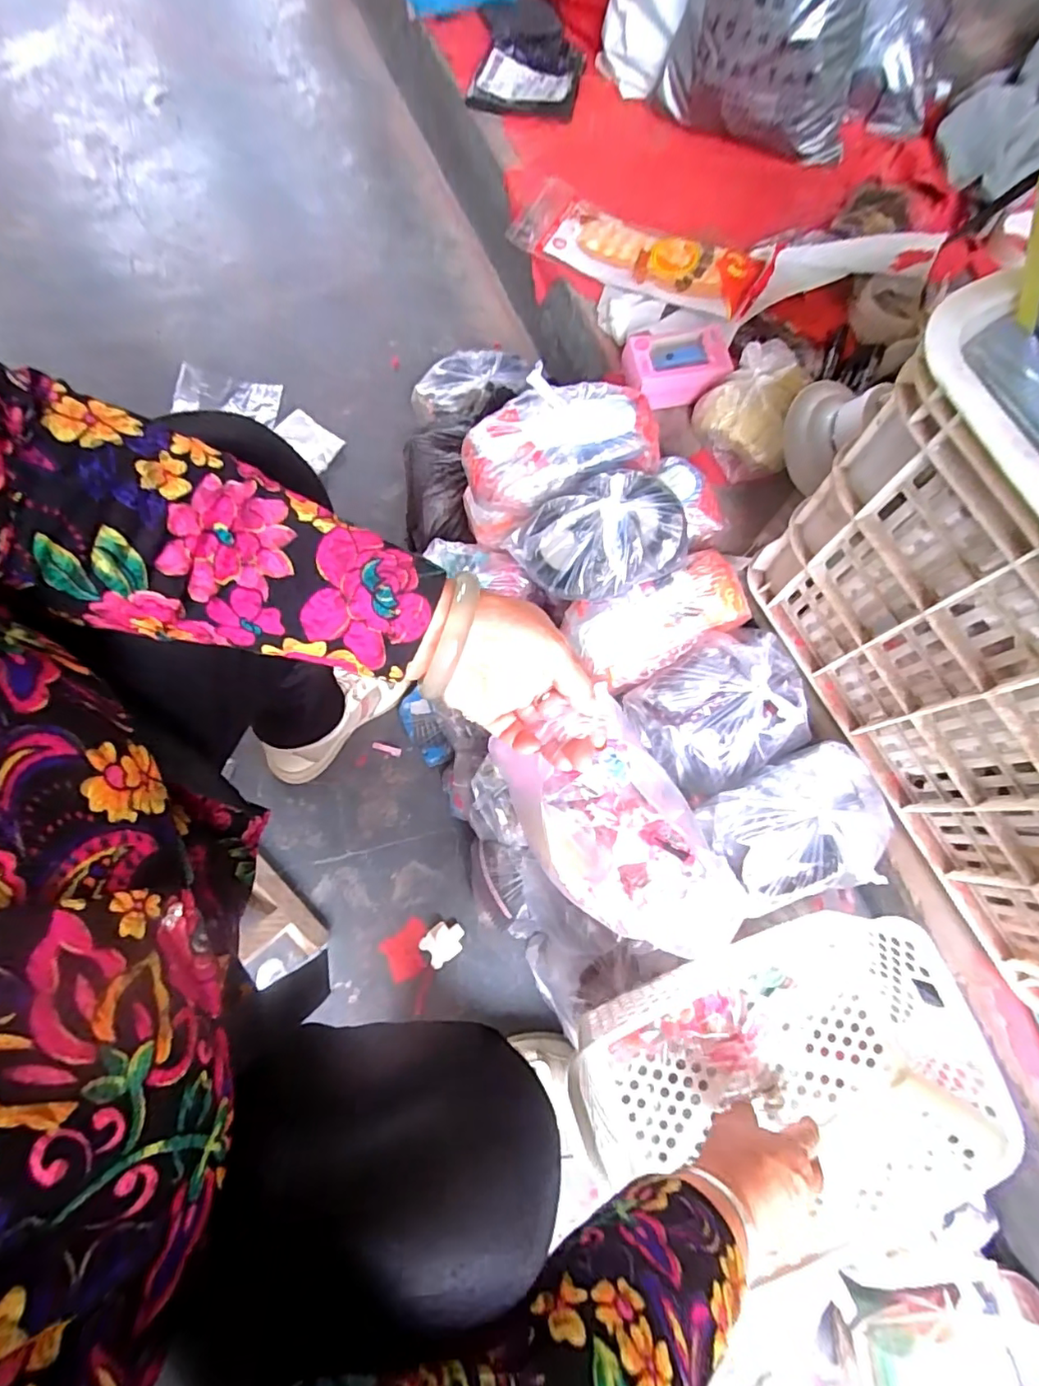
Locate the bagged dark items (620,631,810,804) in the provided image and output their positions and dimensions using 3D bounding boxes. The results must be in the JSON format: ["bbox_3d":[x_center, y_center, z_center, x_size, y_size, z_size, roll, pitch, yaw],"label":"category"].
[{"bbox_3d":[0.199,0.015,0.537,0.166,0.063,0.128,-25,76,-7],"label":"bagged dark items"}]

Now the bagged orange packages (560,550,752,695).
[{"bbox_3d":[0.138,-0.074,0.560,0.174,0.044,0.097,-21,76,-6],"label":"bagged orange packages"}]

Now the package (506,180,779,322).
[{"bbox_3d":[0.142,-0.552,0.692,0.328,0.038,0.102,28,76,7],"label":"package"}]

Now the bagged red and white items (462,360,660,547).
[{"bbox_3d":[0.037,-0.244,0.598,0.200,0.124,0.105,-20,75,-6],"label":"bagged red and white items"}]

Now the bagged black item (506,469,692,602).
[{"bbox_3d":[0.077,-0.152,0.539,0.167,0.067,0.106,-14,75,-4],"label":"bagged black item"}]

